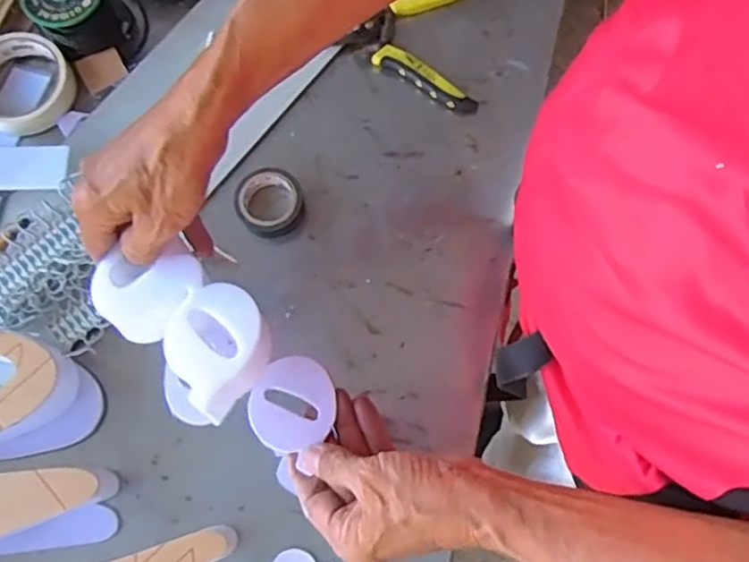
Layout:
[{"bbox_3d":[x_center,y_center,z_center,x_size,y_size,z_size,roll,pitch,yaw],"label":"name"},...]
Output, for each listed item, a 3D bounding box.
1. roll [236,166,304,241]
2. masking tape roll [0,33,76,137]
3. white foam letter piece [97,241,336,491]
[{"bbox_3d":[-0.088,-0.065,0.577,0.054,0.019,0.055,0,74,1],"label":"roll"},{"bbox_3d":[-0.314,-0.174,0.611,0.087,0.027,0.087,0,74,1],"label":"masking tape roll"},{"bbox_3d":[-0.107,0.050,0.453,0.169,0.072,0.082,36,78,10],"label":"white foam letter piece"}]

